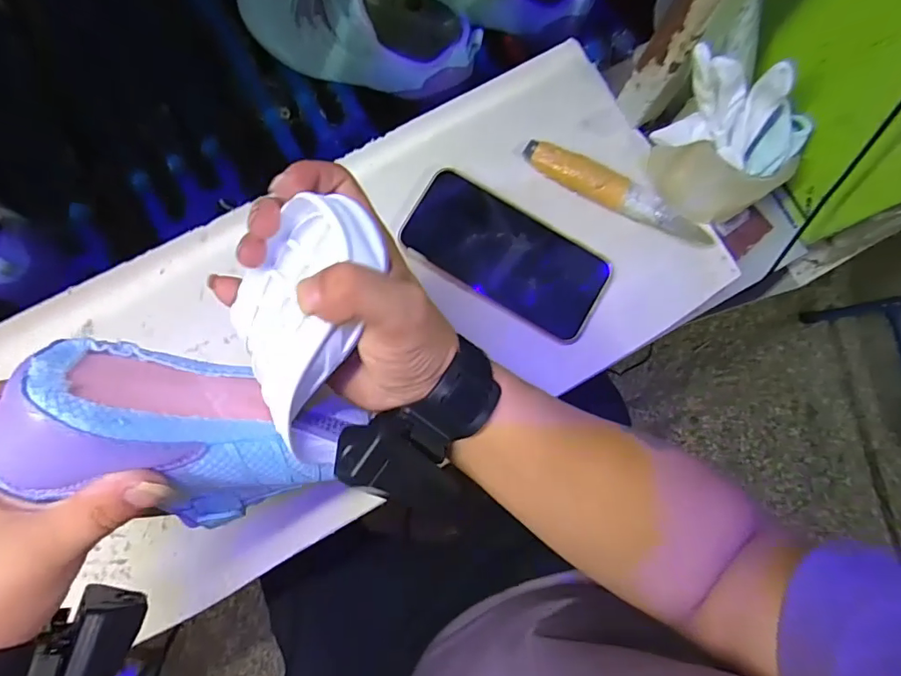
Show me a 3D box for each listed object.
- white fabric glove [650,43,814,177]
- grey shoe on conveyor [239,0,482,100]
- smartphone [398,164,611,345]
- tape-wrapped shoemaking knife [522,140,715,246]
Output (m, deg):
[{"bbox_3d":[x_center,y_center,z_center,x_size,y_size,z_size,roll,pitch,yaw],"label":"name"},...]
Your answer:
[{"bbox_3d":[0.208,-0.154,0.350,0.111,0.069,0.050,13,82,0],"label":"white fabric glove"},{"bbox_3d":[-0.087,-0.280,0.448,0.225,0.094,0.076,18,82,1],"label":"grey shoe on conveyor"},{"bbox_3d":[0.046,-0.069,0.406,0.162,0.011,0.079,31,83,3],"label":"smartphone"},{"bbox_3d":[0.137,-0.117,0.410,0.167,0.021,0.027,28,82,2],"label":"tape-wrapped shoemaking knife"}]

